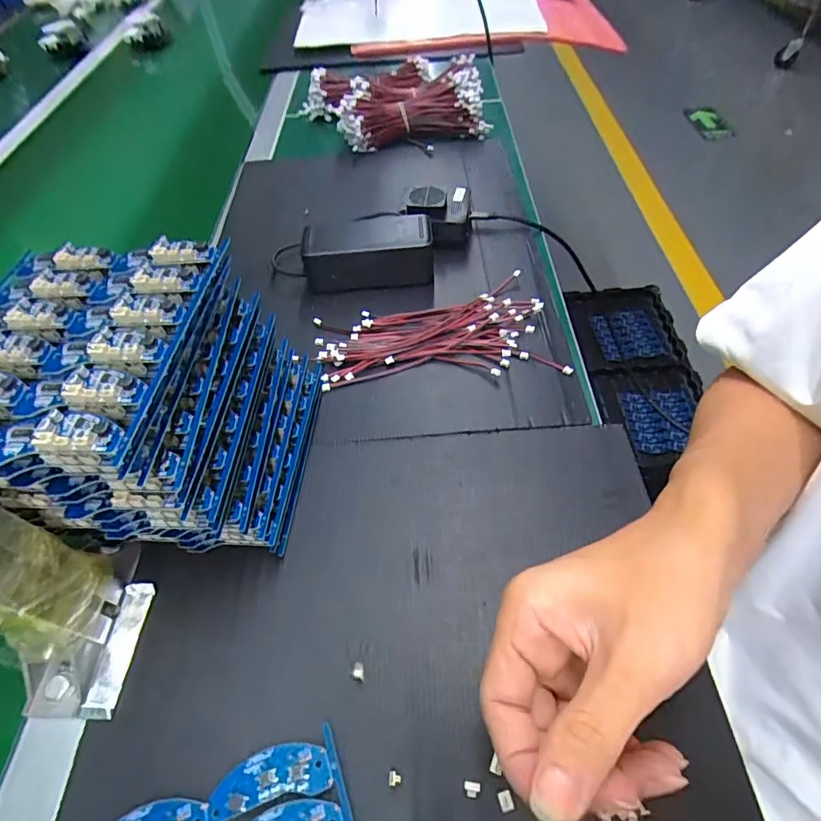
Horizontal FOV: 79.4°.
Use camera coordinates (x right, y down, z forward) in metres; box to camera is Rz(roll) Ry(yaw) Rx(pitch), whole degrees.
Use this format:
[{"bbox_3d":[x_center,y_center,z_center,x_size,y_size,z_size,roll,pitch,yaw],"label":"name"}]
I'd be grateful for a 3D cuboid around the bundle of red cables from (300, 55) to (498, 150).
[{"bbox_3d":[-0.027,-0.447,0.724,0.259,0.065,0.166,-8,53,-1],"label":"bundle of red cables"}]

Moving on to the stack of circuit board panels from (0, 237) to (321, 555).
[{"bbox_3d":[-0.164,0.000,0.322,0.152,0.160,0.159,2,53,6],"label":"stack of circuit board panels"}]

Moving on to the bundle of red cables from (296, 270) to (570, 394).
[{"bbox_3d":[0.018,-0.071,0.459,0.214,0.012,0.114,-9,53,-2],"label":"bundle of red cables"}]

